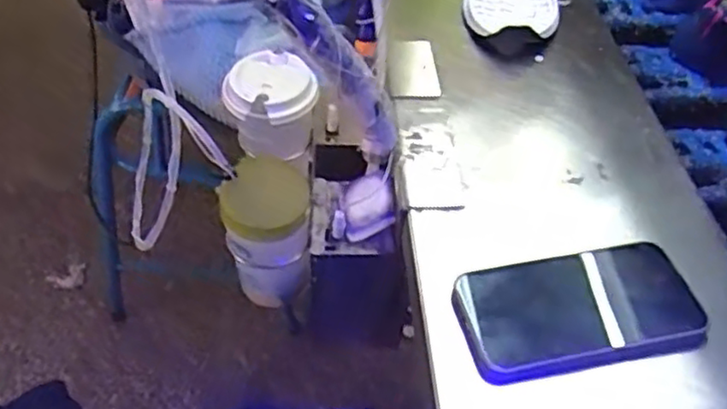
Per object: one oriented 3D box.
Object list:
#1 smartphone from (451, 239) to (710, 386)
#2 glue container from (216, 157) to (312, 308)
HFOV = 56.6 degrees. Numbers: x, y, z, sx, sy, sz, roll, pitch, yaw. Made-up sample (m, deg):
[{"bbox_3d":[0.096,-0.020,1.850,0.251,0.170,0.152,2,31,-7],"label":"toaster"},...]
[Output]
[{"bbox_3d":[0.143,0.072,0.455,0.158,0.019,0.080,-8,52,-11],"label":"smartphone"},{"bbox_3d":[-0.085,0.033,0.606,0.072,0.134,0.072,-1,51,-5],"label":"glue container"}]

